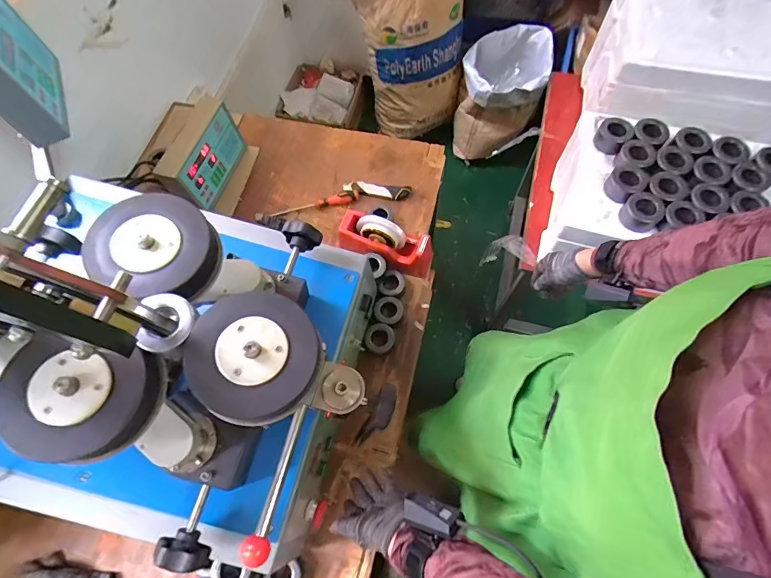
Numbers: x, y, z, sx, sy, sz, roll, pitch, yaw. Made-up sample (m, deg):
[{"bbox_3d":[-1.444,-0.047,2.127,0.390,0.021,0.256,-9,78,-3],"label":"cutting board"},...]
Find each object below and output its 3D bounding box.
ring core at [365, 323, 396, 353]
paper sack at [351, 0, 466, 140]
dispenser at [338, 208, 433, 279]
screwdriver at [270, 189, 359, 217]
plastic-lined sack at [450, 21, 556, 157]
[{"bbox_3d":[-0.013,0.101,0.827,0.059,0.021,0.058,35,78,-1],"label":"ring core"},{"bbox_3d":[0.095,-0.928,1.600,0.386,0.609,0.275,-18,67,-7],"label":"paper sack"},{"bbox_3d":[0.001,-0.097,0.877,0.205,0.106,0.075,17,68,9],"label":"dispenser"},{"bbox_3d":[-0.168,-0.205,0.975,0.210,0.024,0.031,-15,67,-6],"label":"screwdriver"},{"bbox_3d":[0.463,-0.782,1.689,0.301,0.412,0.328,17,68,8],"label":"plastic-lined sack"}]

